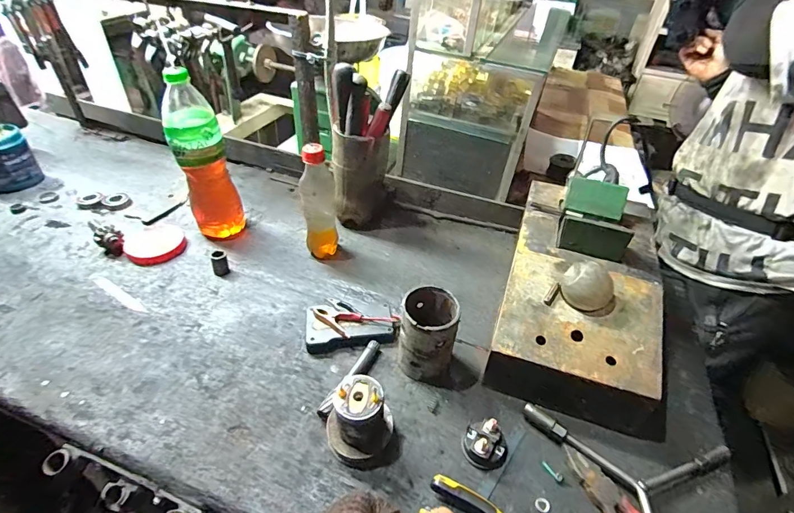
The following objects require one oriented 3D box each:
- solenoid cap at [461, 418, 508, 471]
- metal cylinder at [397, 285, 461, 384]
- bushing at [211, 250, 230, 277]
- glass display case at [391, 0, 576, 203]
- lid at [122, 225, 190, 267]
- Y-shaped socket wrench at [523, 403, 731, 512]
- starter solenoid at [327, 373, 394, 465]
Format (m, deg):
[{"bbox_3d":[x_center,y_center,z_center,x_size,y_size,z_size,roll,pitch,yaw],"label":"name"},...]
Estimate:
[{"bbox_3d":[0.096,0.203,0.453,0.041,0.035,0.046,-30,52,-33],"label":"solenoid cap"},{"bbox_3d":[0.037,0.097,0.518,0.064,0.109,0.077,9,41,4],"label":"metal cylinder"},{"bbox_3d":[-0.275,0.011,0.651,0.023,0.038,0.025,-13,45,-20],"label":"bushing"},{"bbox_3d":[0.151,-0.324,0.771,0.224,0.358,0.190,20,43,15],"label":"glass display case"},{"bbox_3d":[-0.400,-0.024,0.693,0.088,0.013,0.100,-21,48,-27],"label":"lid"},{"bbox_3d":[0.275,0.232,0.438,0.191,0.031,0.224,-11,44,-18],"label":"Y-shaped socket wrench"},{"bbox_3d":[-0.038,0.172,0.441,0.067,0.083,0.056,-4,42,-11],"label":"starter solenoid"}]

